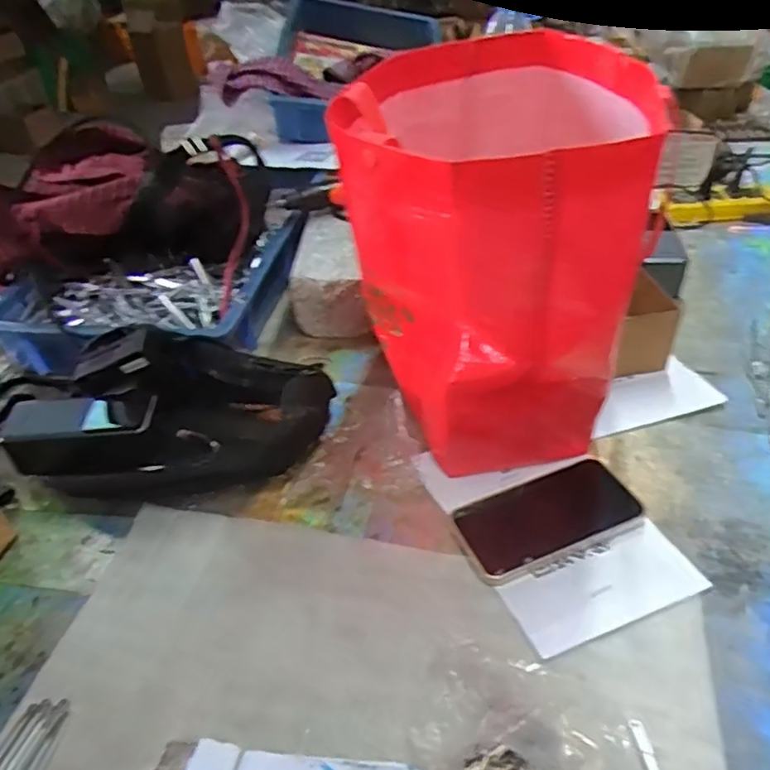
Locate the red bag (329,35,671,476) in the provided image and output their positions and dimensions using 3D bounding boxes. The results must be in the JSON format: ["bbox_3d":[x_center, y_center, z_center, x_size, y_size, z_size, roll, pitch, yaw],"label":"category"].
[{"bbox_3d":[0.083,-0.097,0.533,0.212,0.293,0.238,0,41,5],"label":"red bag"}]

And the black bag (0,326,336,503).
[{"bbox_3d":[-0.246,0.019,0.588,0.357,0.096,0.149,6,41,11],"label":"black bag"}]

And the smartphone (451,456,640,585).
[{"bbox_3d":[0.131,0.109,0.512,0.150,0.010,0.078,-17,42,-14],"label":"smartphone"}]

